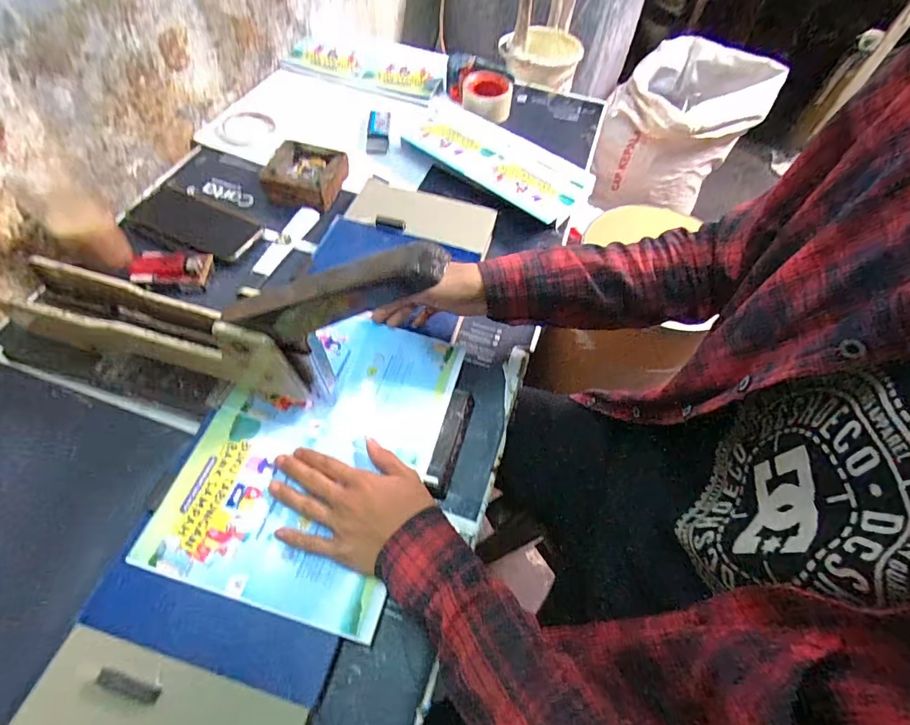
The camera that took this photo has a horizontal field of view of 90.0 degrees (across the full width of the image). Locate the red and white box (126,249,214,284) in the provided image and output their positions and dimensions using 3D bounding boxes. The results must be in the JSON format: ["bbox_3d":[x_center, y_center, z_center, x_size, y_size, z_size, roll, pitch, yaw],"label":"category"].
[{"bbox_3d":[-0.355,-0.119,0.572,0.090,0.021,0.046,4,57,-2],"label":"red and white box"}]

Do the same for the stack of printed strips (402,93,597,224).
[{"bbox_3d":[0.055,-0.335,0.717,0.324,0.022,0.169,31,60,15],"label":"stack of printed strips"}]

